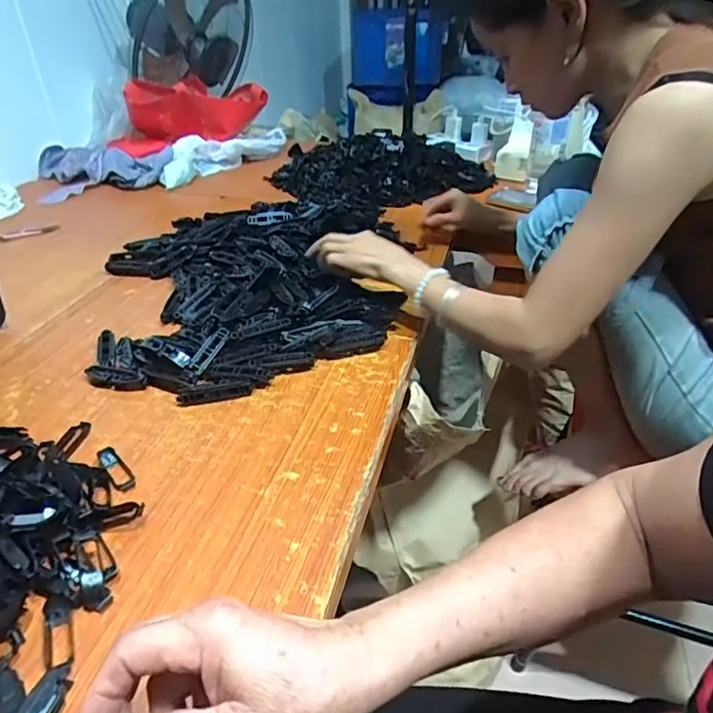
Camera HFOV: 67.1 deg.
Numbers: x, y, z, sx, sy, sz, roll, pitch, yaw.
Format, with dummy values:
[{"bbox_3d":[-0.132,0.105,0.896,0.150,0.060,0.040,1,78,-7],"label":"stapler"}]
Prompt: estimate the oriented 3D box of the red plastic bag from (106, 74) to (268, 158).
[{"bbox_3d":[-0.411,-0.611,1.347,0.374,0.152,0.226,-17,38,-22],"label":"red plastic bag"}]

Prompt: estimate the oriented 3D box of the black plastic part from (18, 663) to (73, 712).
[{"bbox_3d":[-0.197,0.220,0.335,0.014,0.018,0.055,10,36,13],"label":"black plastic part"}]

